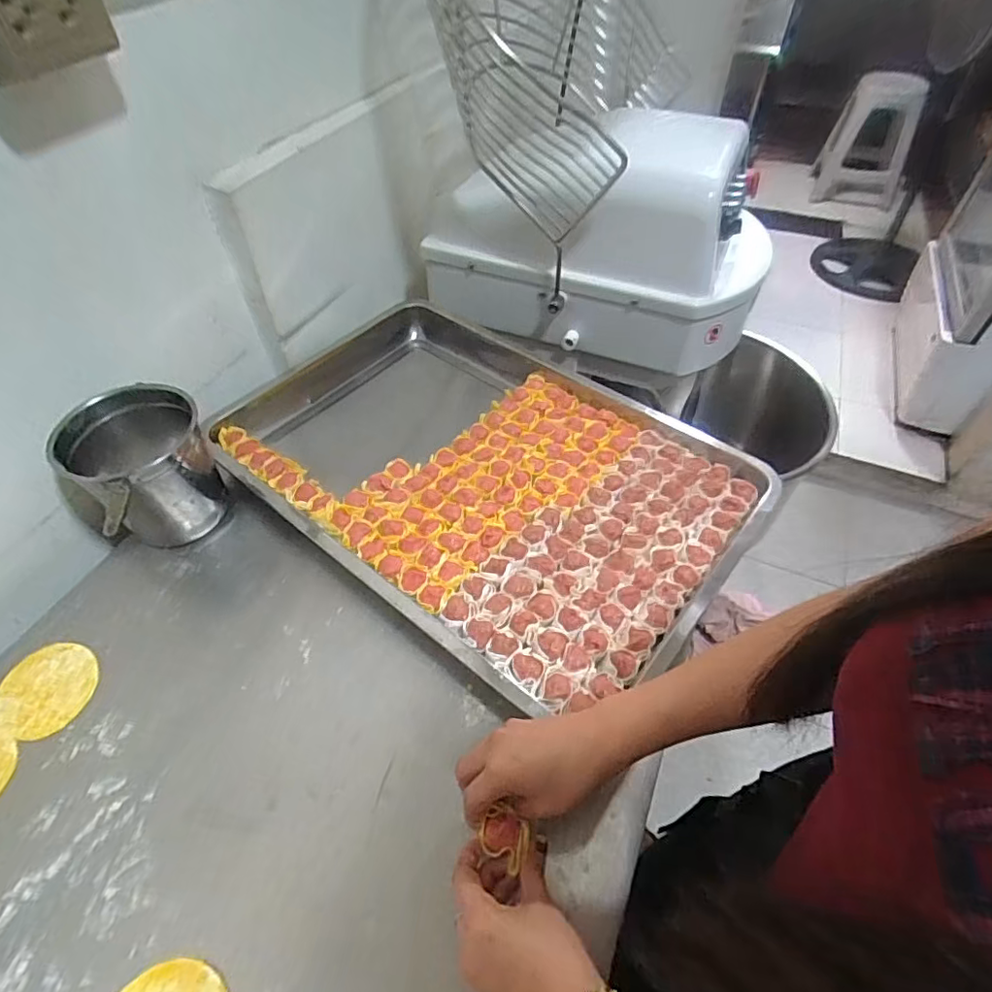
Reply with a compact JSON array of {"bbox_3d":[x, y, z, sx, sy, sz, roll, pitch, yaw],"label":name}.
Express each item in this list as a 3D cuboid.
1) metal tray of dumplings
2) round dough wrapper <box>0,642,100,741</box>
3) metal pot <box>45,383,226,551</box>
[{"bbox_3d":[-0.034,-0.036,0.675,0.618,0.065,0.402,32,56,25],"label":"metal tray of dumplings"},{"bbox_3d":[-0.416,0.177,0.521,0.084,0.004,0.080,2,52,-2],"label":"round dough wrapper"},{"bbox_3d":[-0.368,-0.019,0.607,0.130,0.150,0.117,-33,57,-26],"label":"metal pot"}]

